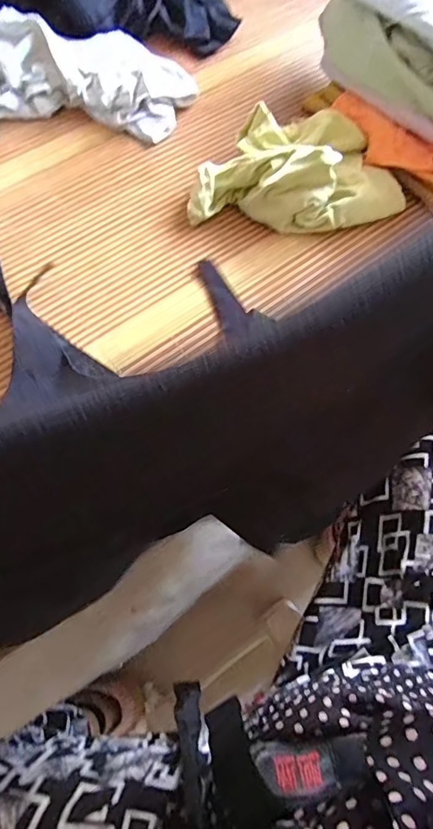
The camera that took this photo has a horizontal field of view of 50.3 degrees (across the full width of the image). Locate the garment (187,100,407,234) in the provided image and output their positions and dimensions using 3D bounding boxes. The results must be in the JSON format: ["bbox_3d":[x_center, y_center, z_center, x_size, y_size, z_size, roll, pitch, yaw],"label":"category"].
[{"bbox_3d":[0.095,-0.294,0.532,0.244,0.062,0.157,6,67,1],"label":"garment"}]

